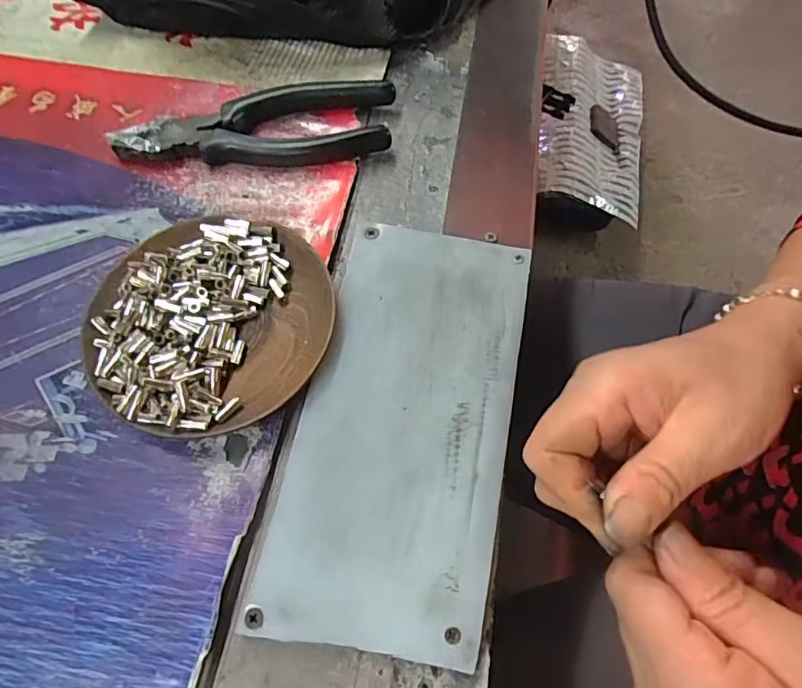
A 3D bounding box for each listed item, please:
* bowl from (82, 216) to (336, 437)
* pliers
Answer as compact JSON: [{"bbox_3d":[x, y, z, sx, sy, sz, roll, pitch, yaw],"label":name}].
[{"bbox_3d":[-0.091,-0.012,0.259,0.111,0.020,0.112,0,65,-1],"label":"bowl"},{"bbox_3d":[-0.085,-0.128,0.316,0.161,0.016,0.050,-7,65,-4],"label":"pliers"}]

